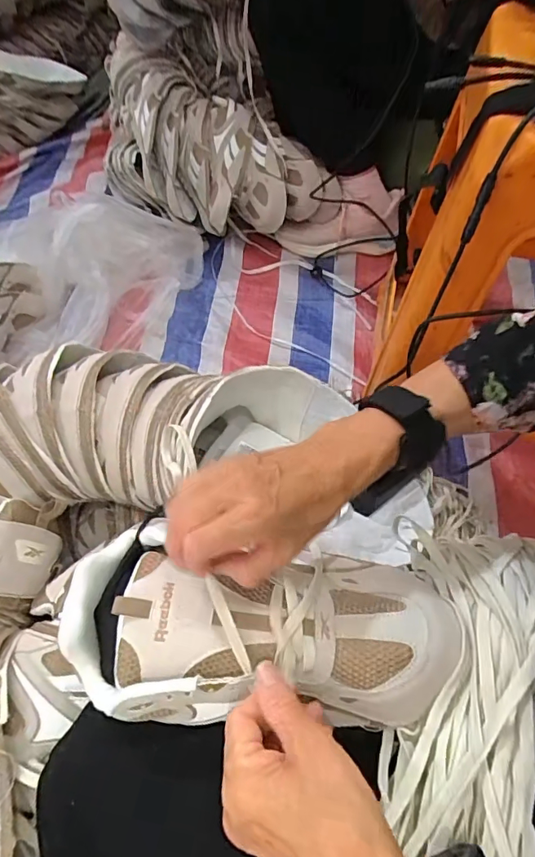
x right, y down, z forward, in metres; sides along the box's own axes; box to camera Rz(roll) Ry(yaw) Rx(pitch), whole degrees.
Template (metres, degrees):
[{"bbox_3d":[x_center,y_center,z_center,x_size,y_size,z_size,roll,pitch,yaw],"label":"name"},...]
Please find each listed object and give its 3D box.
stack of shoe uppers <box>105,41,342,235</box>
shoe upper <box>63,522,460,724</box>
[{"bbox_3d":[-0.111,-0.532,0.925,0.505,0.215,0.212,21,63,13],"label":"stack of shoe uppers"},{"bbox_3d":[-0.007,0.131,0.330,0.264,0.054,0.121,2,61,4],"label":"shoe upper"}]

